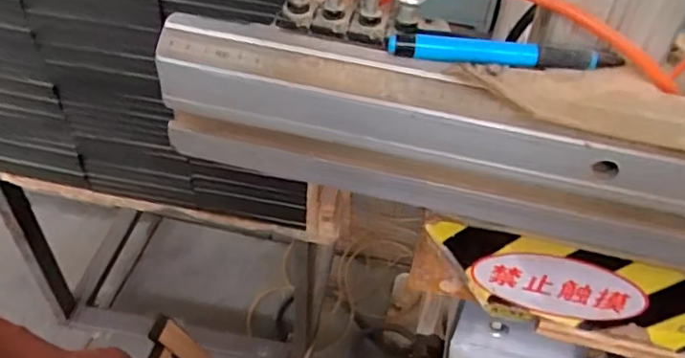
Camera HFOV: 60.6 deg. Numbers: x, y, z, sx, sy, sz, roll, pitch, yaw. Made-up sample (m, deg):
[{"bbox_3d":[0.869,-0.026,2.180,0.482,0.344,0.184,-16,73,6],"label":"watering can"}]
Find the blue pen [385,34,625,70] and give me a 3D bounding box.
[{"bbox_3d":[0.087,-0.067,0.314,0.124,0.012,0.014,4,44,-1],"label":"blue pen"}]

